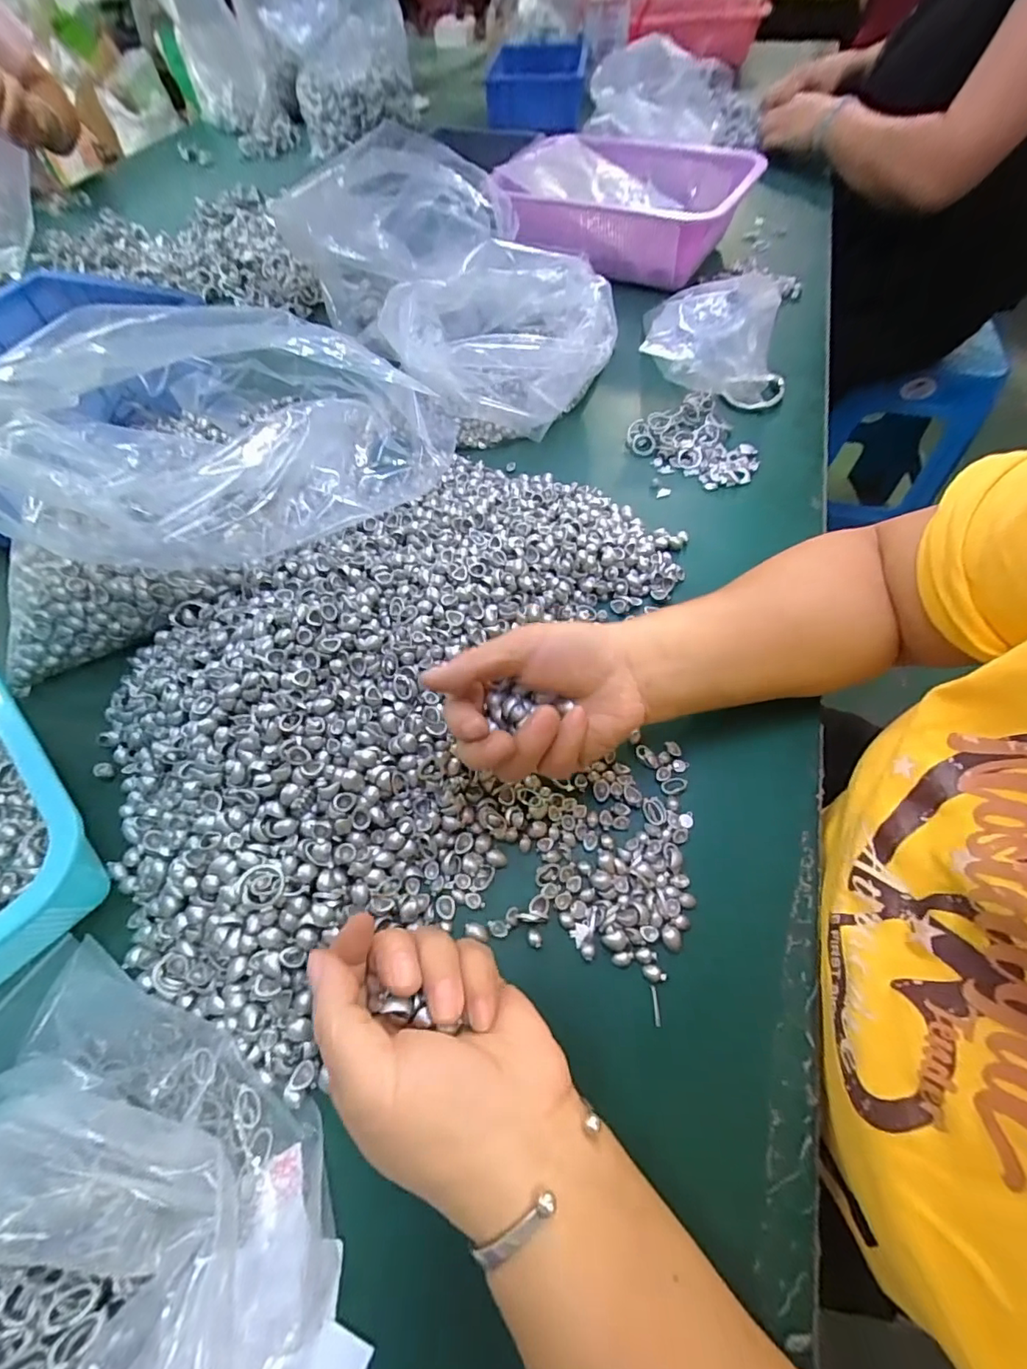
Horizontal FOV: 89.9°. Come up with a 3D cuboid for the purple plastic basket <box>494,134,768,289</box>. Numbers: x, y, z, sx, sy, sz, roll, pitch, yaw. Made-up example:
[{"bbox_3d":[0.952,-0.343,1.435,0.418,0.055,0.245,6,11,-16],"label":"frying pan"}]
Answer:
[{"bbox_3d":[0.133,-0.570,0.614,0.272,0.081,0.243,9,60,8],"label":"purple plastic basket"}]

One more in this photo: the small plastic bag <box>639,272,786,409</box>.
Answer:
[{"bbox_3d":[0.197,-0.338,0.498,0.137,0.064,0.120,8,60,7],"label":"small plastic bag"}]

